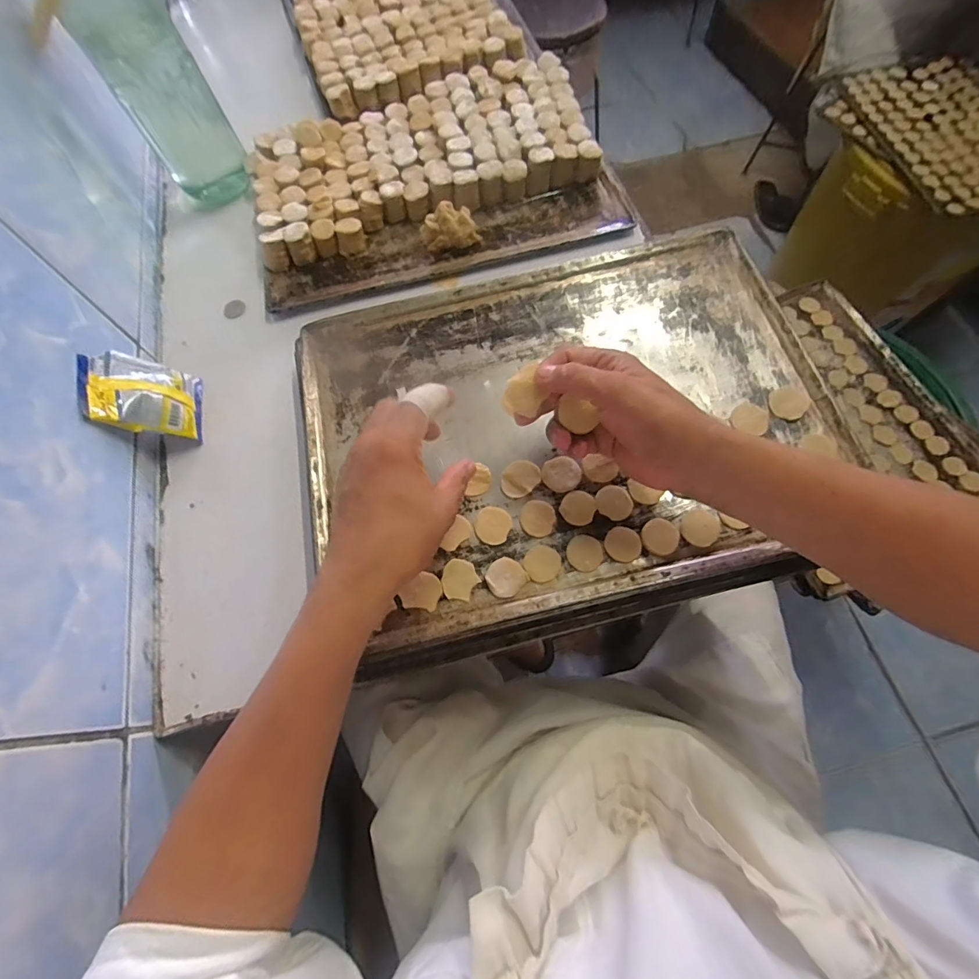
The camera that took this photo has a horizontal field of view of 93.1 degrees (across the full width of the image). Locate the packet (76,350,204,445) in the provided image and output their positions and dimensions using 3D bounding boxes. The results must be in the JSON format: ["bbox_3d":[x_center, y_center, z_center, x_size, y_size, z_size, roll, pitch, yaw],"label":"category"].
[{"bbox_3d":[-0.347,-0.098,0.470,0.022,0.109,0.083,-31,66,28],"label":"packet"}]

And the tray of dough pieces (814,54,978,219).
[{"bbox_3d":[0.988,-0.740,0.956,0.422,0.030,0.475,-19,67,-6],"label":"tray of dough pieces"}]

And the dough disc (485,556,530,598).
[{"bbox_3d":[0.013,0.069,0.367,0.030,0.005,0.030,-1,67,2],"label":"dough disc"}]

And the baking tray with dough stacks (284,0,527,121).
[{"bbox_3d":[-0.144,-0.759,0.747,0.327,0.041,0.425,-19,67,-6],"label":"baking tray with dough stacks"}]

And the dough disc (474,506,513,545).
[{"bbox_3d":[0.003,0.029,0.387,0.030,0.004,0.031,-1,67,2],"label":"dough disc"}]

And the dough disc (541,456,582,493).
[{"bbox_3d":[0.062,-0.013,0.396,0.033,0.006,0.029,14,68,8],"label":"dough disc"}]

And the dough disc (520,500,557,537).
[{"bbox_3d":[0.041,0.023,0.387,0.029,0.004,0.031,-1,67,2],"label":"dough disc"}]

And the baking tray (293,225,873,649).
[{"bbox_3d":[0.061,-0.069,0.415,0.456,0.023,0.329,-14,67,-3],"label":"baking tray"}]

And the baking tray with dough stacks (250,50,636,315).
[{"bbox_3d":[-0.079,-0.405,0.598,0.438,0.053,0.310,-13,67,-3],"label":"baking tray with dough stacks"}]

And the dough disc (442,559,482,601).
[{"bbox_3d":[-0.023,0.071,0.370,0.029,0.004,0.032,2,67,3],"label":"dough disc"}]

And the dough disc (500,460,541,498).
[{"bbox_3d":[0.026,-0.011,0.398,0.030,0.004,0.036,39,74,17],"label":"dough disc"}]

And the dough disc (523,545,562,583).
[{"bbox_3d":[0.043,0.059,0.372,0.029,0.004,0.029,-1,67,2],"label":"dough disc"}]

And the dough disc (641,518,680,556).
[{"bbox_3d":[0.138,0.037,0.370,0.029,0.005,0.029,-1,67,2],"label":"dough disc"}]

